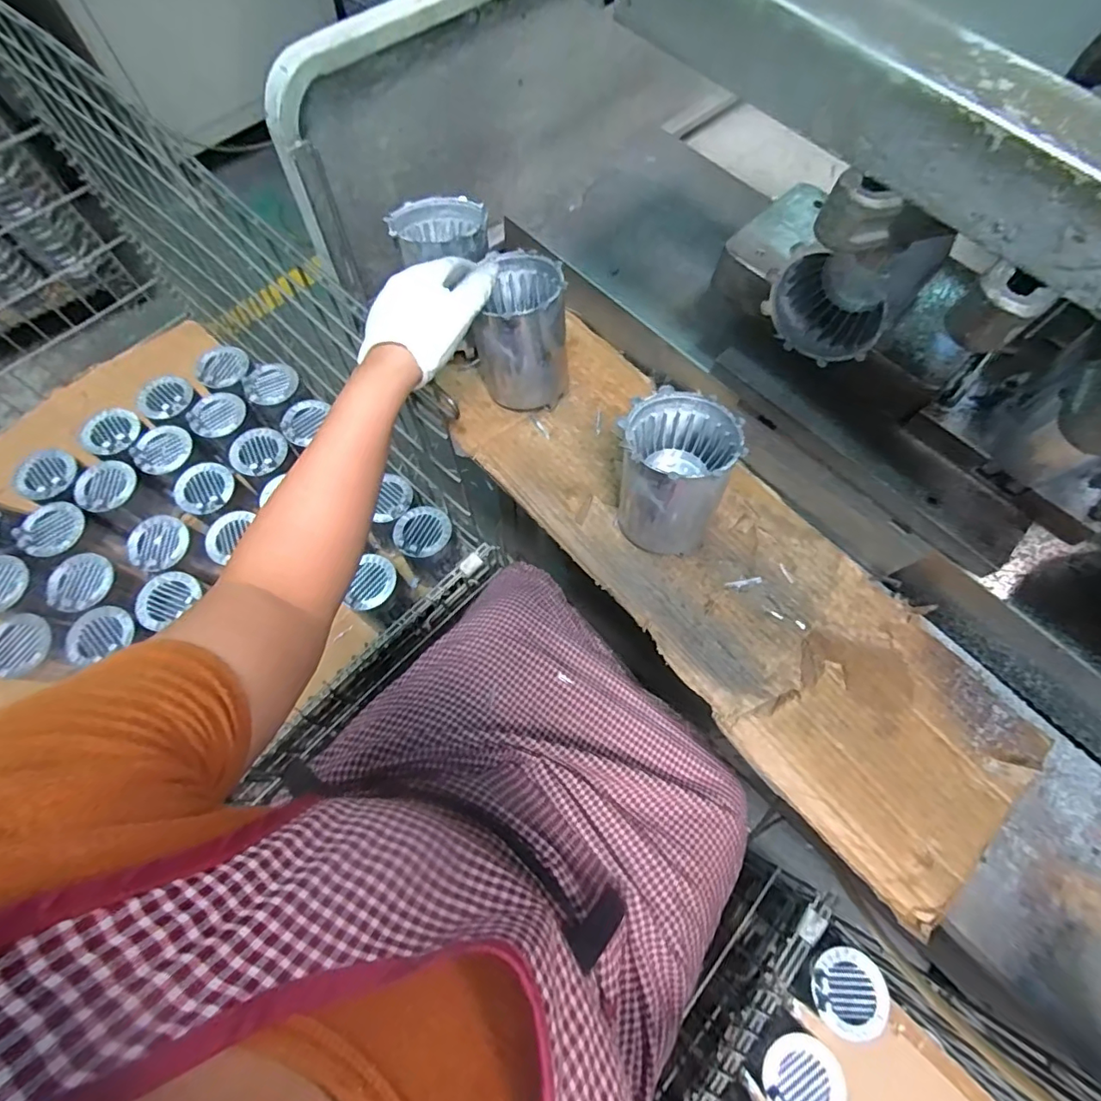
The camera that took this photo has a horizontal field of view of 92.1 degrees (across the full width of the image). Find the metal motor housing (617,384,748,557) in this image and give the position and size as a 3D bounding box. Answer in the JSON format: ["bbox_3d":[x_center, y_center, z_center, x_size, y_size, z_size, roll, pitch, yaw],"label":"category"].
[{"bbox_3d":[0.105,-0.067,0.470,0.101,0.115,0.108,1,69,-2],"label":"metal motor housing"}]

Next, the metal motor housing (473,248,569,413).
[{"bbox_3d":[-0.027,-0.213,0.520,0.082,0.116,0.102,-3,70,-3],"label":"metal motor housing"}]

